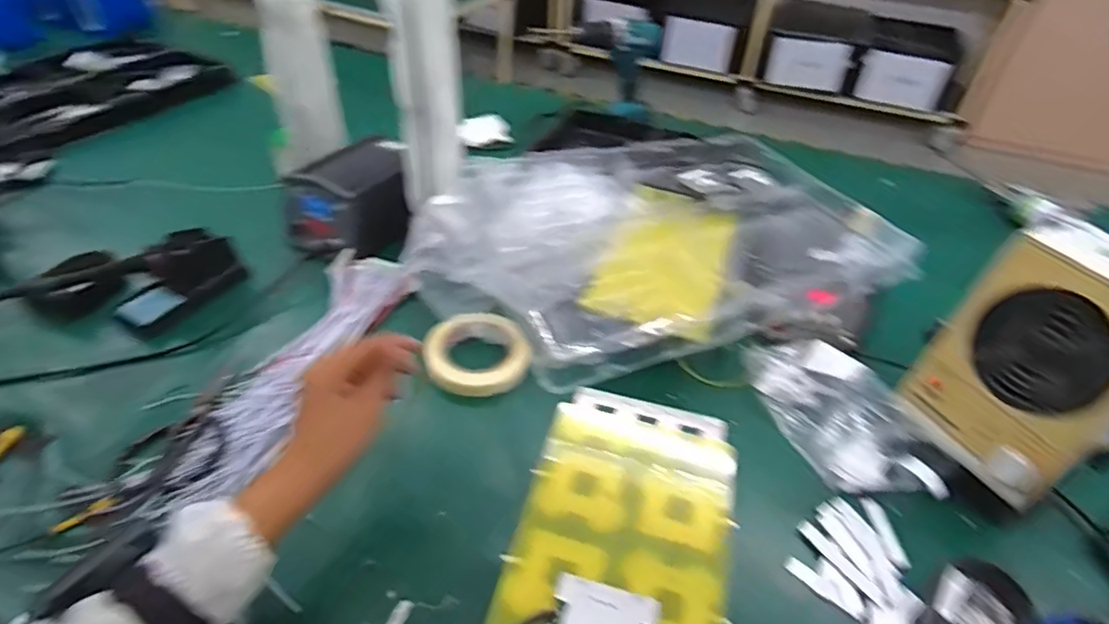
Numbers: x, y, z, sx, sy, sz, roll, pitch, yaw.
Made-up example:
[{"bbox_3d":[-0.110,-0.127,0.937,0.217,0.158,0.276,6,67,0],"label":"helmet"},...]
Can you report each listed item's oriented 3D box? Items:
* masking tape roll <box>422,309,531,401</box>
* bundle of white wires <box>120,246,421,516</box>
[{"bbox_3d":[-0.093,0.047,0.717,0.117,0.027,0.117,2,43,-1],"label":"masking tape roll"},{"bbox_3d":[-0.291,0.062,0.677,0.104,0.026,0.378,15,44,12],"label":"bundle of white wires"}]

